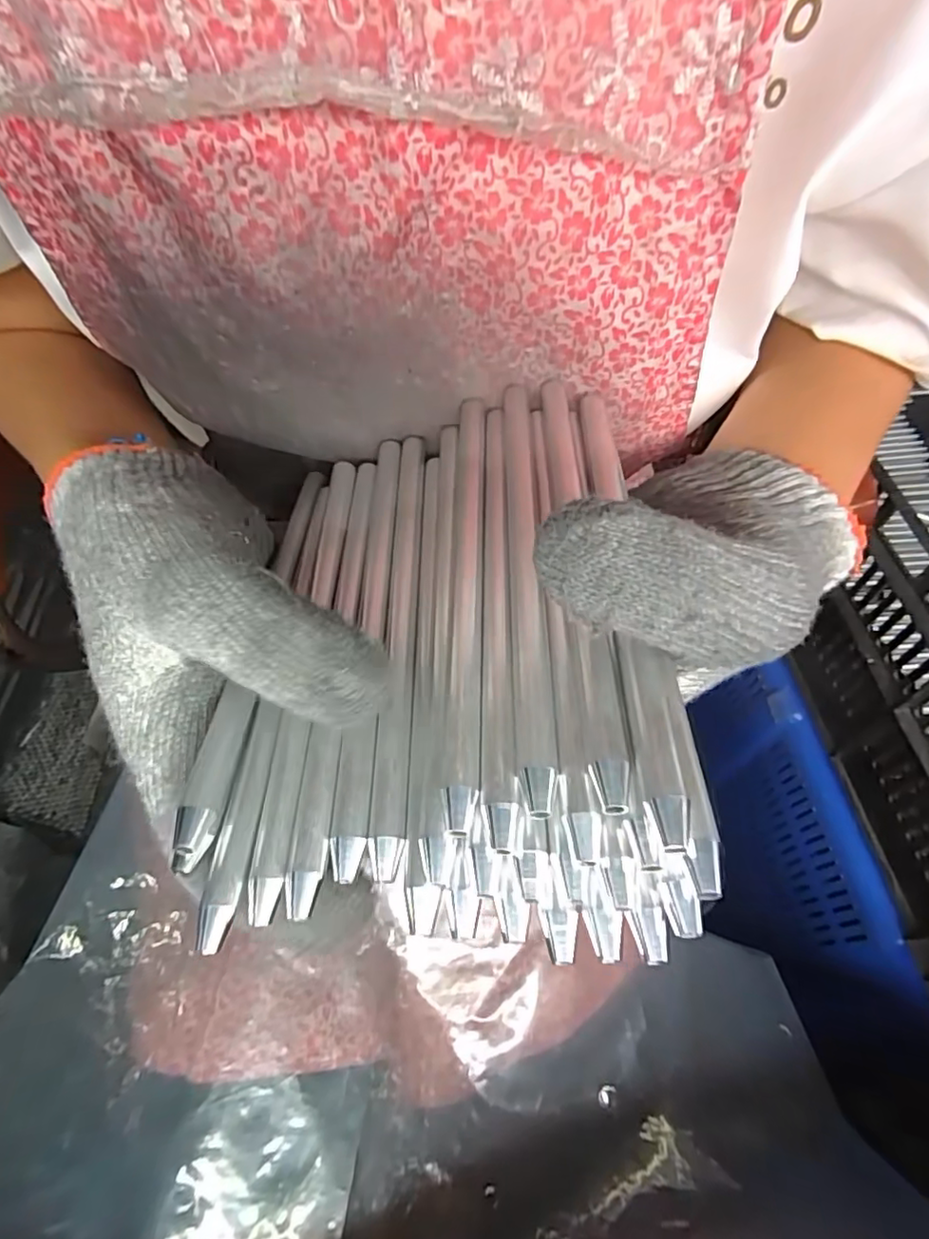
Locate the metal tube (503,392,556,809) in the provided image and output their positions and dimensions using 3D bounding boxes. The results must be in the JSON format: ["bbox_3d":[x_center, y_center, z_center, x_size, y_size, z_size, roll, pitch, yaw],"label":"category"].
[{"bbox_3d":[0.017,-0.021,0.160,0.009,0.006,0.149,-1,52,3],"label":"metal tube"}]

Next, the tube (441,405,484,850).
[{"bbox_3d":[0.000,-0.015,0.164,0.009,0.008,0.149,-1,53,3],"label":"tube"}]

